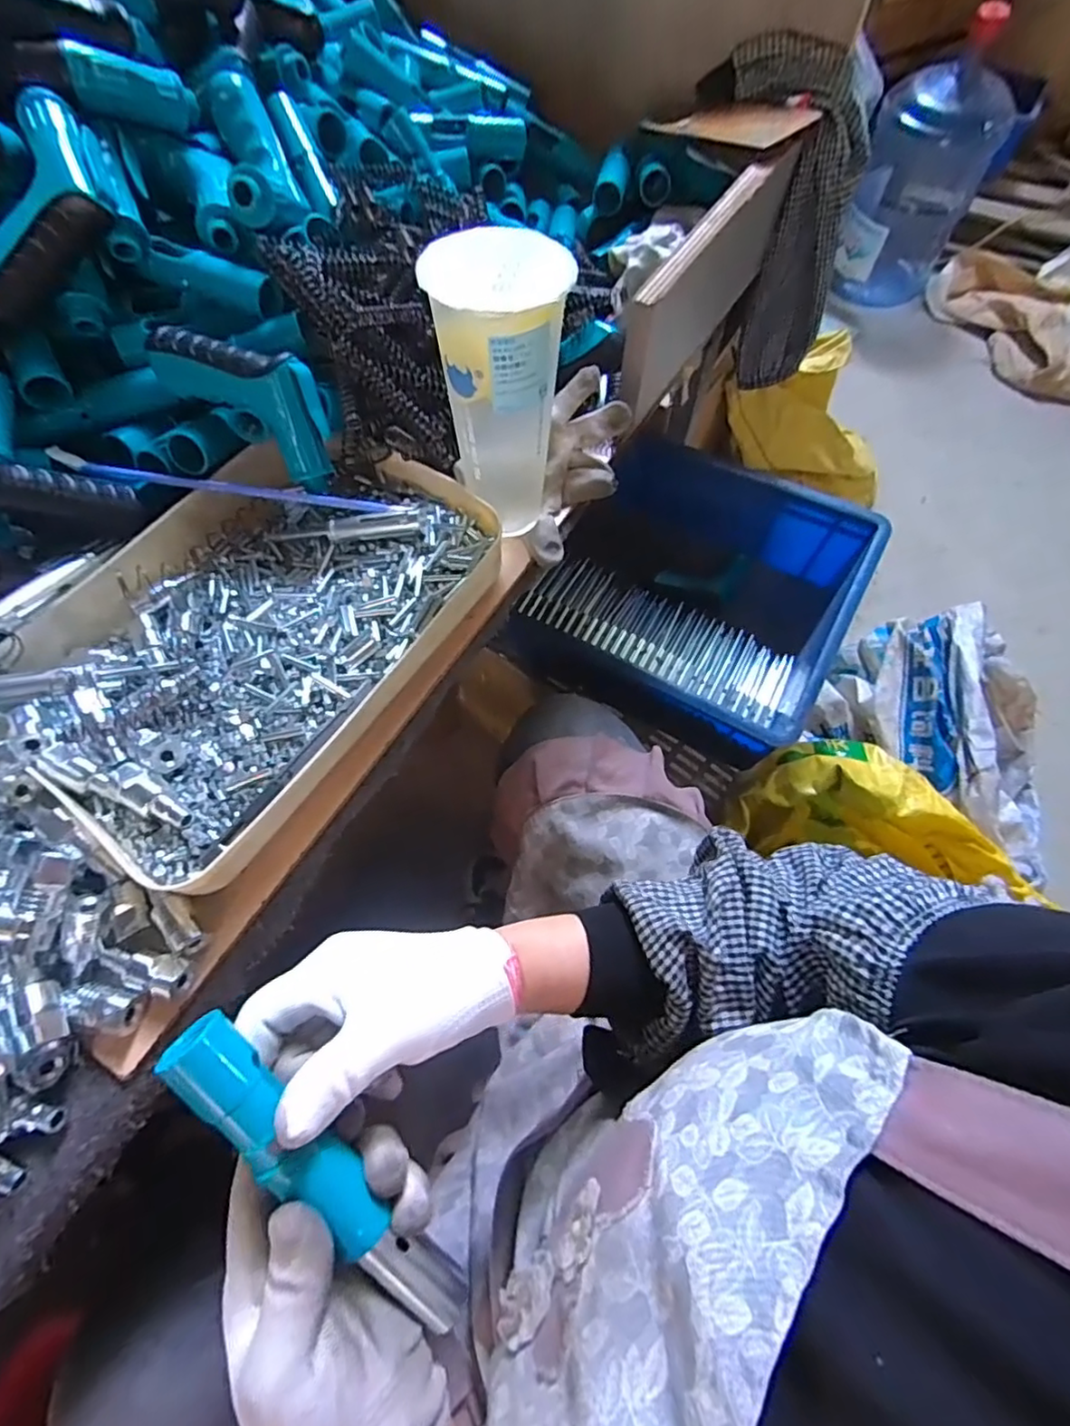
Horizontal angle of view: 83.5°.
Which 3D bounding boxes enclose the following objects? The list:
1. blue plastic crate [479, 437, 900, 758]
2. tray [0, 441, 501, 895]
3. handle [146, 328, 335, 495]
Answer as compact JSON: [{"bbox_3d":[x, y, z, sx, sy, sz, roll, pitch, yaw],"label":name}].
[{"bbox_3d":[0.186,-0.134,0.732,0.331,0.178,0.283,31,69,14],"label":"blue plastic crate"},{"bbox_3d":[-0.188,-0.062,0.416,0.228,0.042,0.322,30,69,14],"label":"tray"},{"bbox_3d":[-0.200,-0.226,0.421,0.132,0.070,0.032,29,36,-12],"label":"handle"}]

